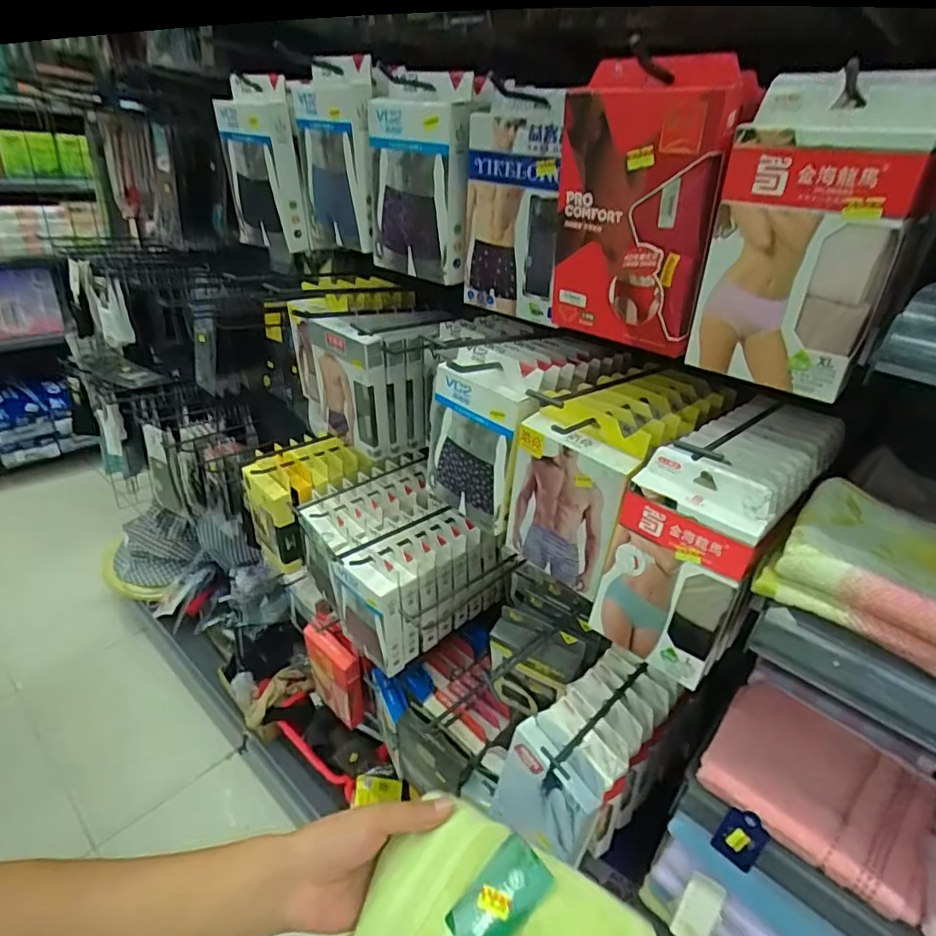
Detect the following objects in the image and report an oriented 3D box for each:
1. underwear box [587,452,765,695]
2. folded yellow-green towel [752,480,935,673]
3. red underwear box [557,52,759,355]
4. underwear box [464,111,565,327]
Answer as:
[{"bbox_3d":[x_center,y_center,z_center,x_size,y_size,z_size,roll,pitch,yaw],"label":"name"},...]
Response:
[{"bbox_3d":[0.184,0.093,0.510,0.112,0.196,0.035,25,27,33],"label":"underwear box"},{"bbox_3d":[0.362,0.088,0.449,0.191,0.051,0.171,27,36,32],"label":"folded yellow-green towel"},{"bbox_3d":[0.135,-0.205,0.460,0.137,0.204,0.039,31,47,34],"label":"red underwear box"},{"bbox_3d":[0.043,-0.253,0.584,0.115,0.192,0.022,27,41,35],"label":"underwear box"}]

